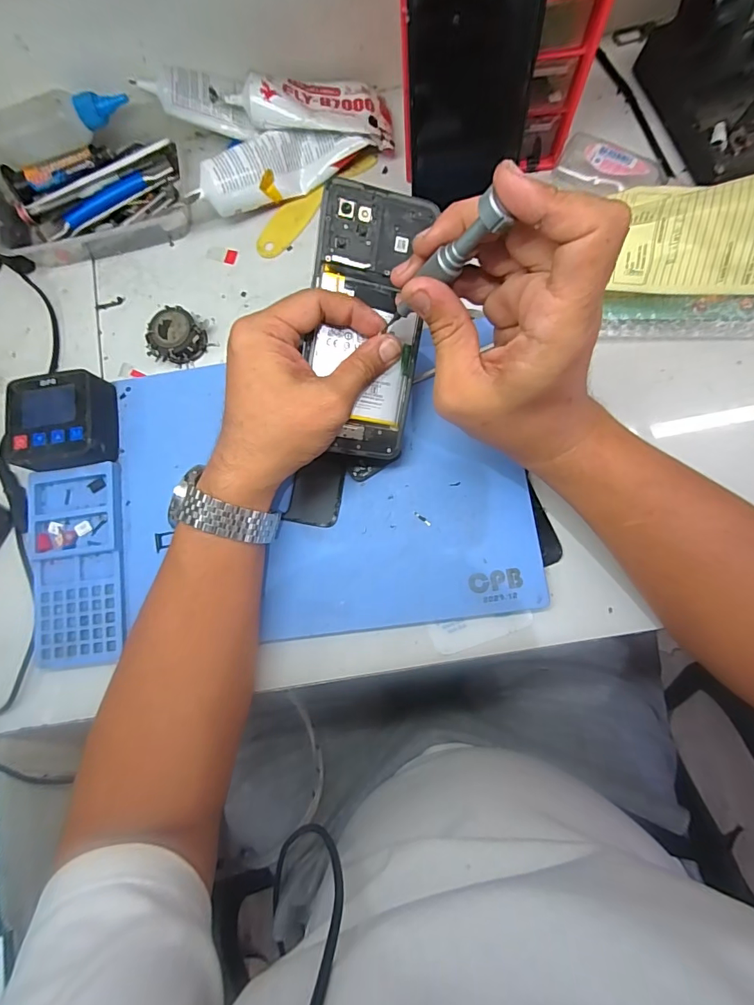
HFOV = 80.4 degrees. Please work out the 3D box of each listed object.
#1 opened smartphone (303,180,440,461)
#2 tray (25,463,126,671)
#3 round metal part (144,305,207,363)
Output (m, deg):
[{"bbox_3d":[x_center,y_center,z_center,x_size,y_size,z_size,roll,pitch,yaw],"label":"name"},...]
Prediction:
[{"bbox_3d":[-0.007,-0.113,0.293,0.071,0.005,0.165,5,103,-10],"label":"opened smartphone"},{"bbox_3d":[-0.229,0.048,0.344,0.070,0.016,0.148,-7,81,4],"label":"tray"},{"bbox_3d":[-0.158,-0.133,0.364,0.046,0.023,0.041,18,84,7],"label":"round metal part"}]

